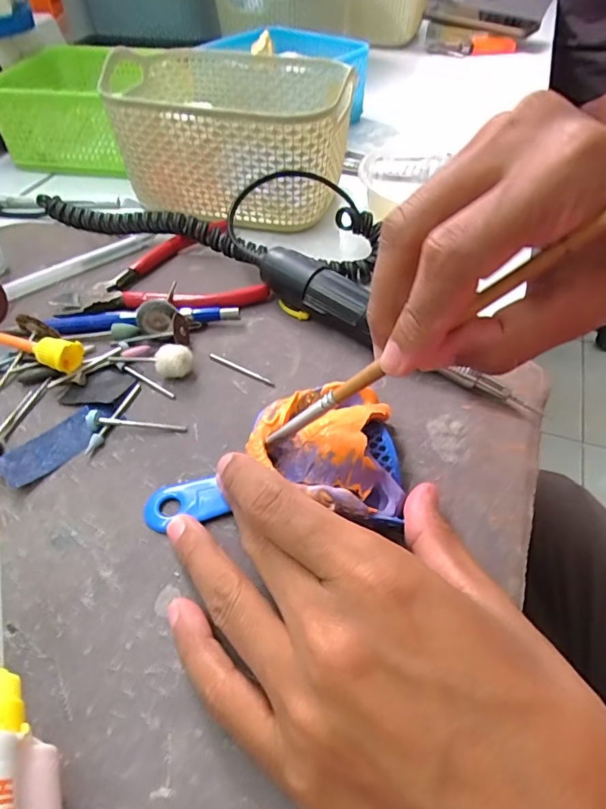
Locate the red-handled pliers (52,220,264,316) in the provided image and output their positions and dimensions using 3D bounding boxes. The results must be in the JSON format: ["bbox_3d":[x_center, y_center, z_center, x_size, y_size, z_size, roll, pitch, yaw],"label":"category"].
[{"bbox_3d":[-0.091,-0.080,0.317,0.116,0.017,0.081,-20,51,-18],"label":"red-handled pliers"}]

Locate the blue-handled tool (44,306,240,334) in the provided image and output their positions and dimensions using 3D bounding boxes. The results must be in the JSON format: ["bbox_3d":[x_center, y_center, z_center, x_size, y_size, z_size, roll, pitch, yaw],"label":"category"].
[{"bbox_3d":[-0.092,-0.049,0.294,0.110,0.011,0.015,-5,48,-6],"label":"blue-handled tool"}]

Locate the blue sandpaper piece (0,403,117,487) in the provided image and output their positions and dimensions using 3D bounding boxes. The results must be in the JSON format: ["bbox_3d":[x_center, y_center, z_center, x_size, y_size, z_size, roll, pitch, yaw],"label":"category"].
[{"bbox_3d":[-0.114,0.017,0.238,0.022,0.006,0.057,36,56,27],"label":"blue sandpaper piece"}]

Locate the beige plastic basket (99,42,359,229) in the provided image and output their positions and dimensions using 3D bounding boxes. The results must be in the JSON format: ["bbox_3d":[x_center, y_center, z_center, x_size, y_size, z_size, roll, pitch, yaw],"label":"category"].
[{"bbox_3d":[-0.053,-0.199,0.384,0.169,0.083,0.121,13,49,10],"label":"beige plastic basket"}]

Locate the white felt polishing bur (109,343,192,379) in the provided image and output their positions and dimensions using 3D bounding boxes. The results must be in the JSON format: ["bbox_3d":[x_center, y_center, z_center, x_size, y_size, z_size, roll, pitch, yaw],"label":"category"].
[{"bbox_3d":[-0.081,-0.023,0.267,0.045,0.016,0.013,3,48,1],"label":"white felt polishing bur"}]

